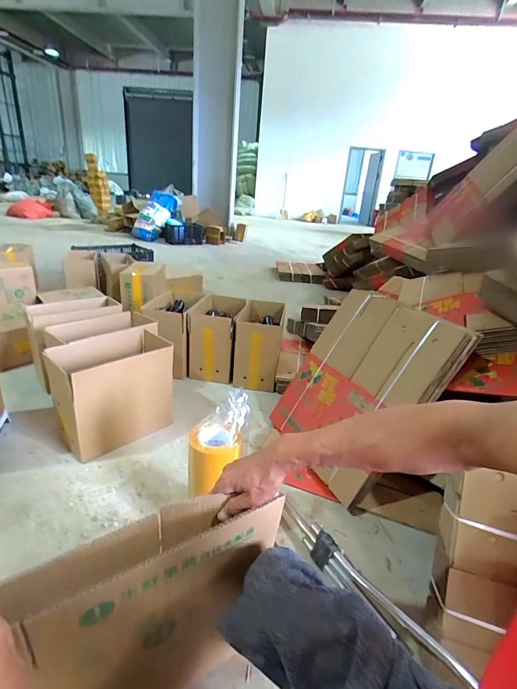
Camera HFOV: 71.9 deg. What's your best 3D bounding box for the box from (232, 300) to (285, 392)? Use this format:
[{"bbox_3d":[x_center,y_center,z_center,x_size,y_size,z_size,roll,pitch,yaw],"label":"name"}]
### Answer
[{"bbox_3d":[-0.003,0.001,1.844,0.232,0.345,0.370,5,24,0],"label":"box"}]

